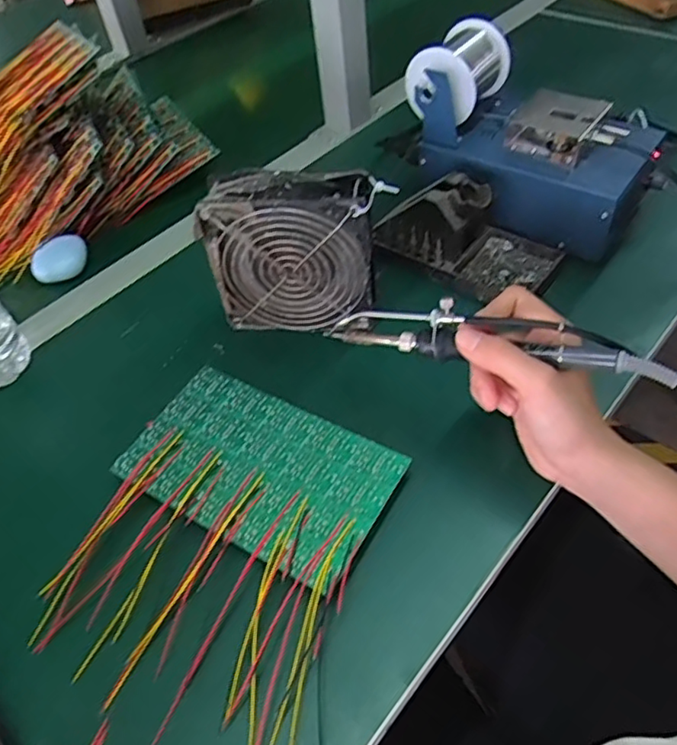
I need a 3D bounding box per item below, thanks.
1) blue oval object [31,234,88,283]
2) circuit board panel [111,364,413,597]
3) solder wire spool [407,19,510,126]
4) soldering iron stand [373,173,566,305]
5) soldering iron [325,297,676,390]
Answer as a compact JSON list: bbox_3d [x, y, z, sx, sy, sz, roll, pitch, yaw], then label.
[{"bbox_3d":[-0.266,-0.110,0.584,0.042,0.020,0.060,-5,48,3],"label":"blue oval object"},{"bbox_3d":[-0.053,0.059,0.402,0.171,0.007,0.101,22,54,24],"label":"circuit board panel"},{"bbox_3d":[0.102,-0.261,0.530,0.065,0.053,0.091,25,56,26],"label":"solder wire spool"},{"bbox_3d":[0.108,-0.119,0.507,0.142,0.065,0.078,30,63,26],"label":"soldering iron stand"},{"bbox_3d":[0.088,-0.021,0.371,0.210,0.035,0.025,11,54,24],"label":"soldering iron"}]

